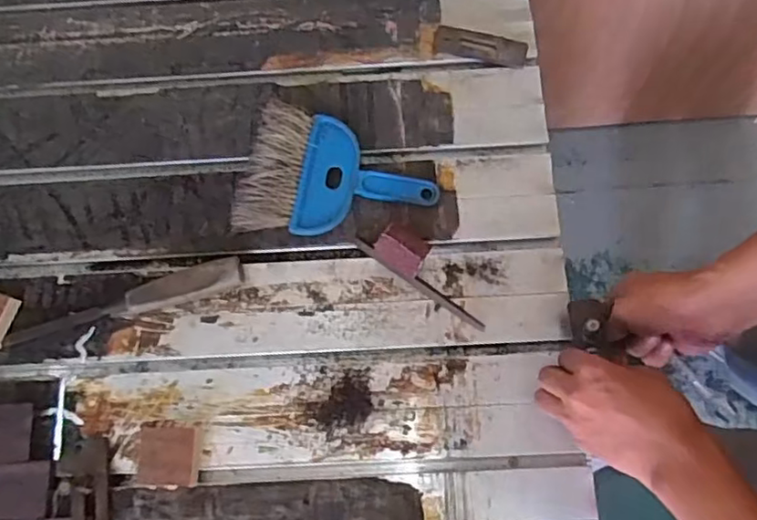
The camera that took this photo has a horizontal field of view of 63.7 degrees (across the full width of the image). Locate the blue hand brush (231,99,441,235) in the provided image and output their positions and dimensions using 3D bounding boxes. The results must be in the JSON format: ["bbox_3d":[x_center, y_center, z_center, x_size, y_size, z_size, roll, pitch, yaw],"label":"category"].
[{"bbox_3d":[-0.039,-0.074,0.599,0.182,0.026,0.130,14,76,5],"label":"blue hand brush"}]

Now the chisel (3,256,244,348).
[{"bbox_3d":[-0.240,0.037,0.575,0.223,0.026,0.032,-15,75,-2],"label":"chisel"}]

